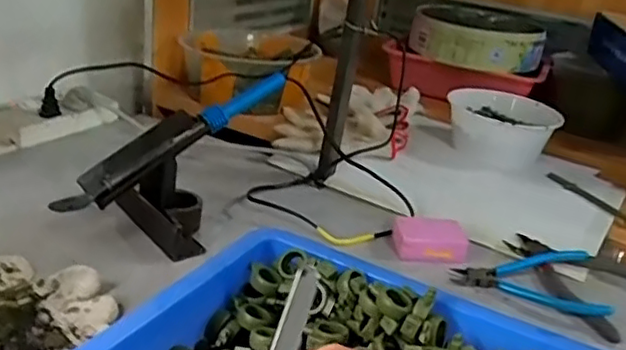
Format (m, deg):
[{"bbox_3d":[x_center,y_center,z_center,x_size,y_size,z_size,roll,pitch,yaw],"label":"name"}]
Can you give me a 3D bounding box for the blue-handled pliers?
[{"bbox_3d":[0.231,0.101,0.659,0.147,0.021,0.108,15,25,18],"label":"blue-handled pliers"}]

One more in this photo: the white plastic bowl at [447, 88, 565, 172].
[{"bbox_3d":[0.295,-0.074,0.973,0.158,0.072,0.179,9,24,5],"label":"white plastic bowl"}]

